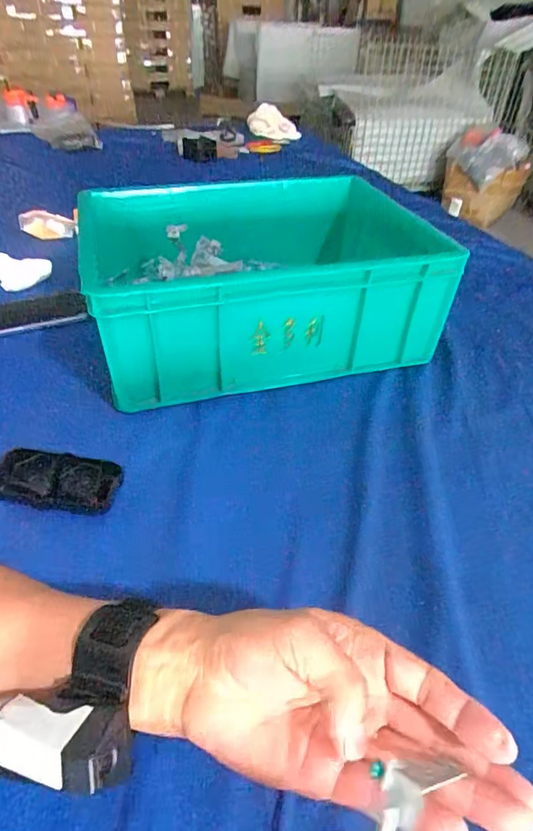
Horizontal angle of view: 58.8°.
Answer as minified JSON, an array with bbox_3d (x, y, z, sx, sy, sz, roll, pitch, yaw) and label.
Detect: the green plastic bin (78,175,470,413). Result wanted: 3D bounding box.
[{"bbox_3d":[0.008,-0.181,0.618,0.425,0.148,0.299,-10,42,-13],"label":"green plastic bin"}]

